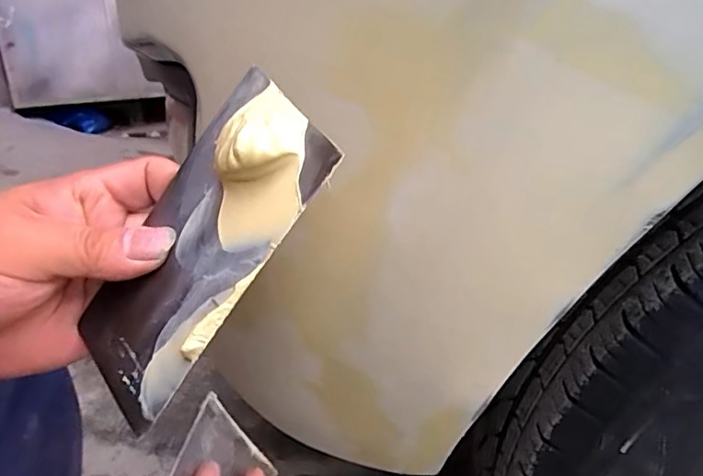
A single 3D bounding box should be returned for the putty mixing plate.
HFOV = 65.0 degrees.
[{"bbox_3d":[-0.063,0.000,0.215,0.071,0.132,0.014,37,3,38],"label":"putty mixing plate"}]

